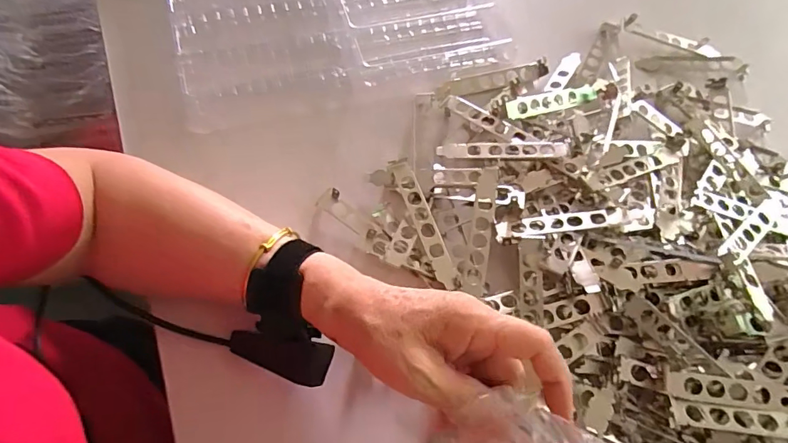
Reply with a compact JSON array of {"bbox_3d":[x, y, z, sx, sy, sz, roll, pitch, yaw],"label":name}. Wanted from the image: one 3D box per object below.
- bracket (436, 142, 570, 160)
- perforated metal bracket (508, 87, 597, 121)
[{"bbox_3d":[0.101,-0.067,0.425,0.120,0.005,0.020,0,63,7],"label":"bracket"},{"bbox_3d":[0.163,-0.123,0.464,0.120,0.011,0.022,-17,67,-24],"label":"perforated metal bracket"}]

